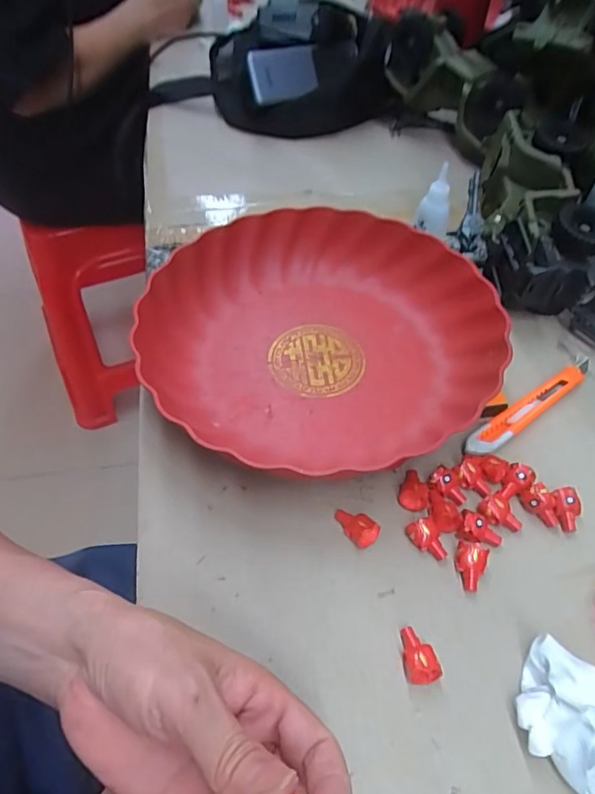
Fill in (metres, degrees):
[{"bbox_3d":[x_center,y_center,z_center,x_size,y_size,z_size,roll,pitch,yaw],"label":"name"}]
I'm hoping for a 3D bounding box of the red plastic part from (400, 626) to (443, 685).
[{"bbox_3d":[0.061,0.131,0.263,0.016,0.013,0.026,-7,53,-7],"label":"red plastic part"}]

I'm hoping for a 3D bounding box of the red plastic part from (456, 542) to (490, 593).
[{"bbox_3d":[0.097,0.095,0.292,0.016,0.013,0.024,18,54,12],"label":"red plastic part"}]

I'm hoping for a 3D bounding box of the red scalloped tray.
[{"bbox_3d":[0.018,-0.051,0.376,0.241,0.049,0.206,3,53,0],"label":"red scalloped tray"}]

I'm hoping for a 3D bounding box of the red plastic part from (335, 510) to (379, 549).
[{"bbox_3d":[0.033,0.077,0.304,0.028,0.014,0.014,28,57,18],"label":"red plastic part"}]

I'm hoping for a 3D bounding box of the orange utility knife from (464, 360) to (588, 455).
[{"bbox_3d":[0.166,0.006,0.363,0.132,0.009,0.016,-30,59,-22],"label":"orange utility knife"}]

